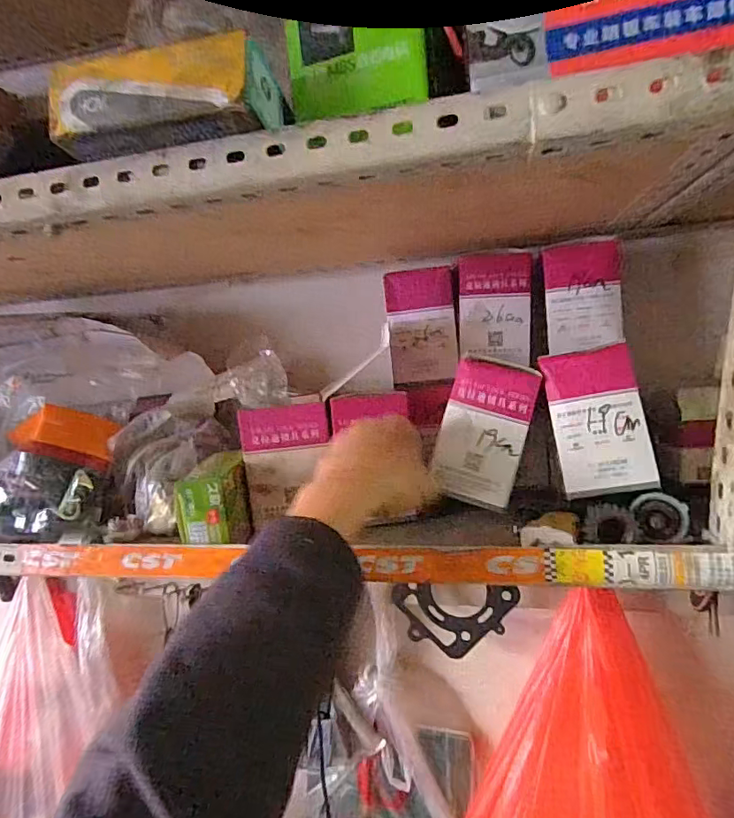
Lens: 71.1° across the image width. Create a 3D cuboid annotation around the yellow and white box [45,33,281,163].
[{"bbox_3d":[-0.121,-0.182,0.311,0.132,0.047,0.053,-2,3,9],"label":"yellow and white box"}]

